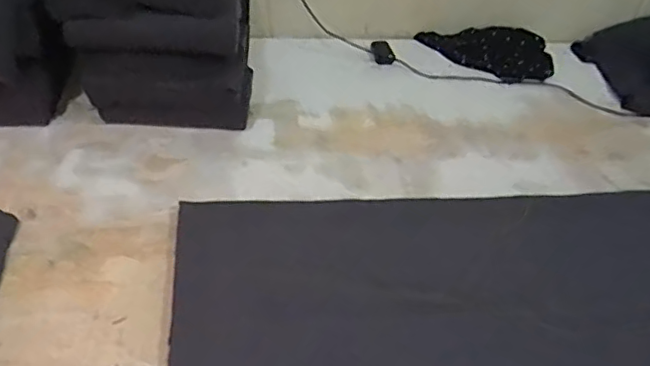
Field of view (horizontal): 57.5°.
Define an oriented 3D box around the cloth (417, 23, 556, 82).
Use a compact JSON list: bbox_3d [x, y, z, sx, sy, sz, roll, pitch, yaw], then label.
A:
[{"bbox_3d":[0.394,-0.329,1.454,0.334,0.066,0.180,22,44,16],"label":"cloth"}]

